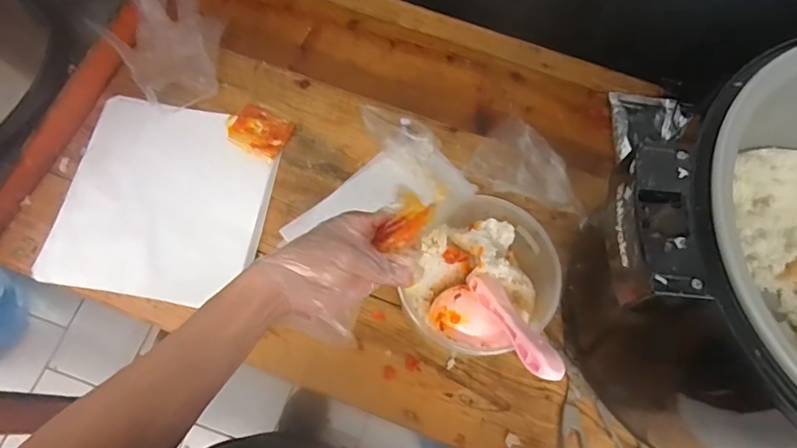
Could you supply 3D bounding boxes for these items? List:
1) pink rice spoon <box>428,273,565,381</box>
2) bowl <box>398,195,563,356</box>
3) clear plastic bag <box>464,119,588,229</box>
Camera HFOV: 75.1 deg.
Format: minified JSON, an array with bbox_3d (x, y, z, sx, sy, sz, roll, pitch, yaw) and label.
[{"bbox_3d":[0.109,0.108,0.532,0.079,0.172,0.051,-41,115,-16],"label":"pink rice spoon"},{"bbox_3d":[0.090,0.057,0.615,0.167,0.092,0.179,1,69,-2],"label":"bowl"},{"bbox_3d":[0.192,-0.077,0.724,0.170,0.035,0.099,26,70,7],"label":"clear plastic bag"}]

